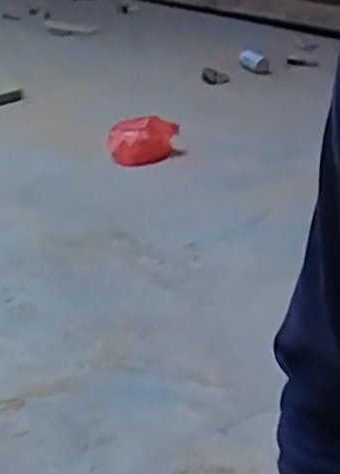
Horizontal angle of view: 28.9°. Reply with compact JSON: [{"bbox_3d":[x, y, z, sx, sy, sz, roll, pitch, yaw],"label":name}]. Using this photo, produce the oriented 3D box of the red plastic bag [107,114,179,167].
[{"bbox_3d":[-0.059,-0.217,1.432,0.145,0.105,0.079,-2,28,-4],"label":"red plastic bag"}]

